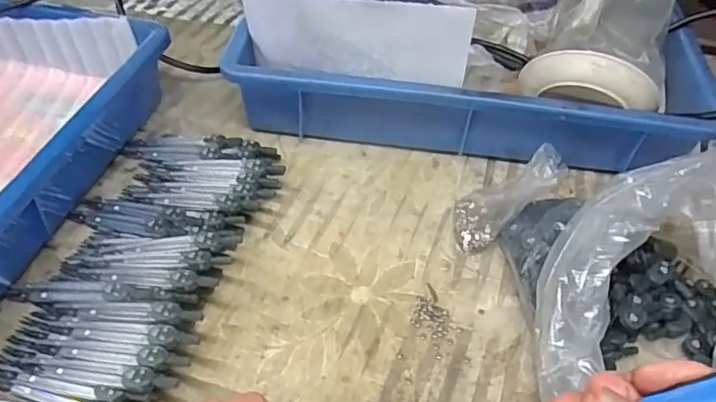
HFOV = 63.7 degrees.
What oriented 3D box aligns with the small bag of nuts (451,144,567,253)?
[{"bbox_3d":[0.120,-0.005,0.467,0.027,0.098,0.057,25,39,-29],"label":"small bag of nuts"}]

